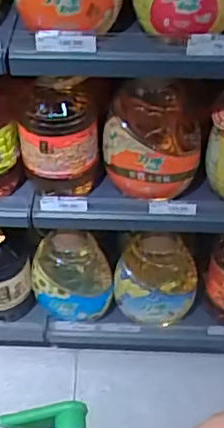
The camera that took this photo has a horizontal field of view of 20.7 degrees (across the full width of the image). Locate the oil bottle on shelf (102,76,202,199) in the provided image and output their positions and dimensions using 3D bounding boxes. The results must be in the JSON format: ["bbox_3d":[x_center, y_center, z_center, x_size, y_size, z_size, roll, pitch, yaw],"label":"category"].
[{"bbox_3d":[0.089,-0.166,1.320,0.207,0.228,0.139,7,50,5],"label":"oil bottle on shelf"}]

